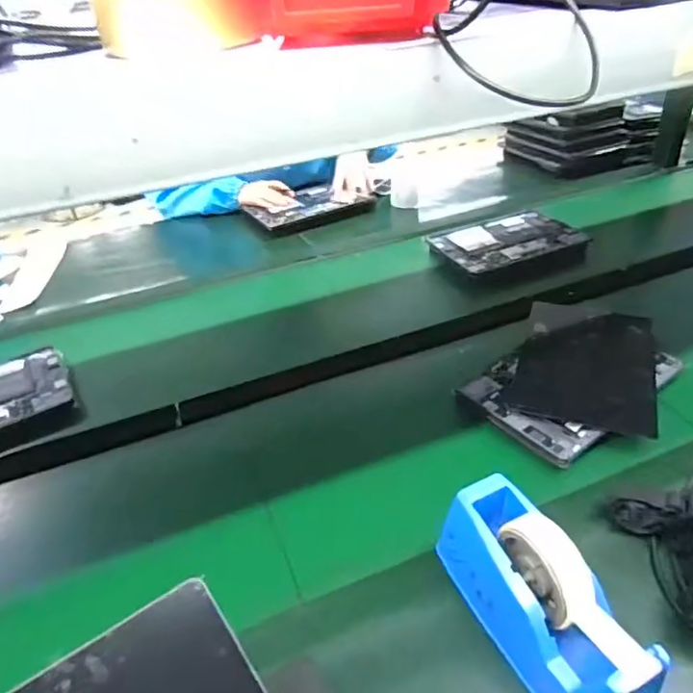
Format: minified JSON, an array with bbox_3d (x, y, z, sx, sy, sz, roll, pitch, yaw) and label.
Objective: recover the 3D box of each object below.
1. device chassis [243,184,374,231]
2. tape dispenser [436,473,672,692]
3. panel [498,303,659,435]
[{"bbox_3d":[-0.088,-0.315,1.279,0.241,0.025,0.177,-22,41,-22],"label":"device chassis"},{"bbox_3d":[0.159,0.205,0.475,0.077,0.098,0.196,-20,40,-19],"label":"tape dispenser"},{"bbox_3d":[0.313,0.017,0.752,0.165,0.011,0.228,9,43,24],"label":"panel"}]

